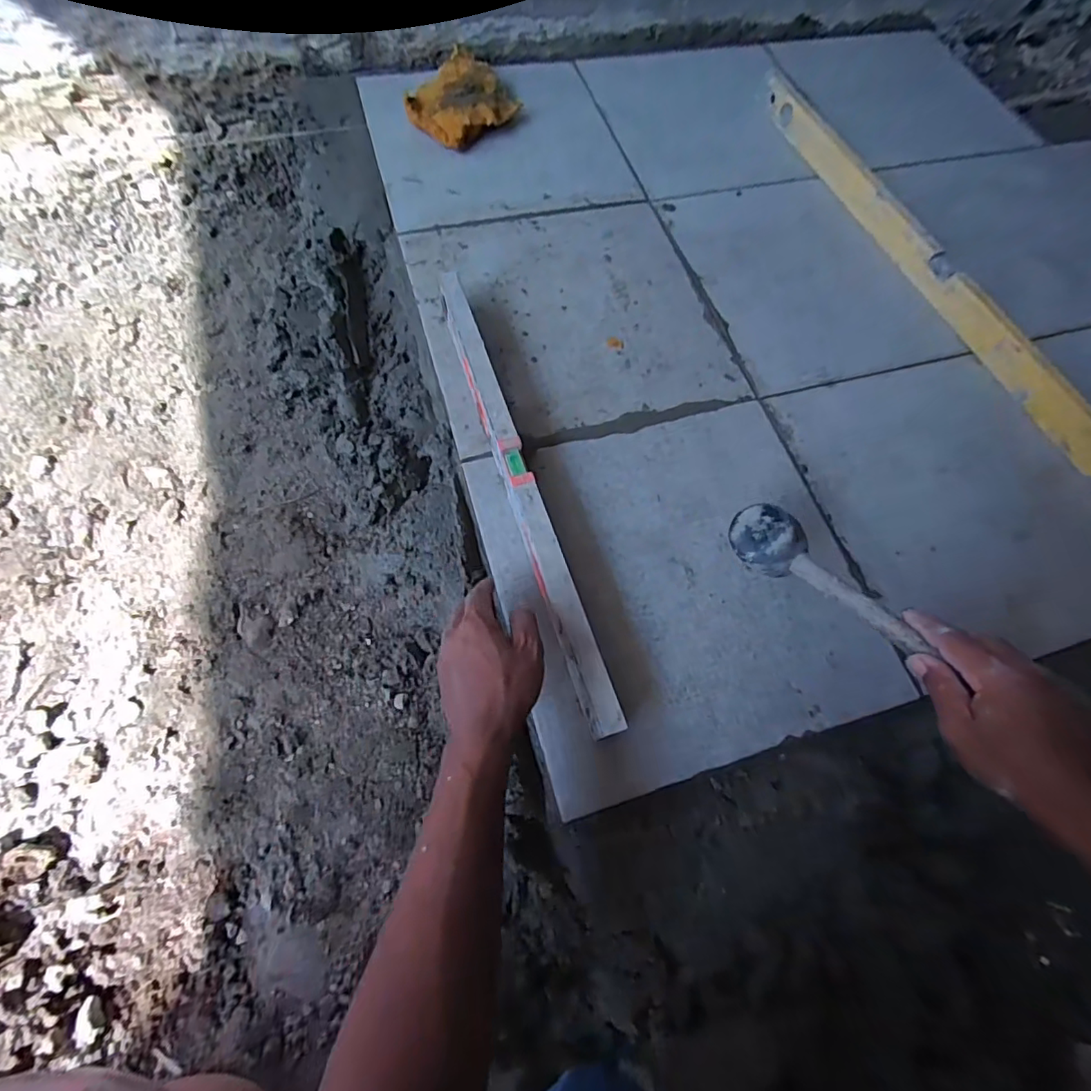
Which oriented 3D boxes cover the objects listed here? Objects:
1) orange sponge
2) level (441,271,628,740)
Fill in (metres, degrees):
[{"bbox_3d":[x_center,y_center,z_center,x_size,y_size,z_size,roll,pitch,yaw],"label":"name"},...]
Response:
[{"bbox_3d":[-0.130,-0.726,0.880,0.147,0.039,0.198,32,70,11],"label":"orange sponge"},{"bbox_3d":[-0.033,-0.071,0.602,0.030,0.073,0.559,-15,68,-12],"label":"level"}]

